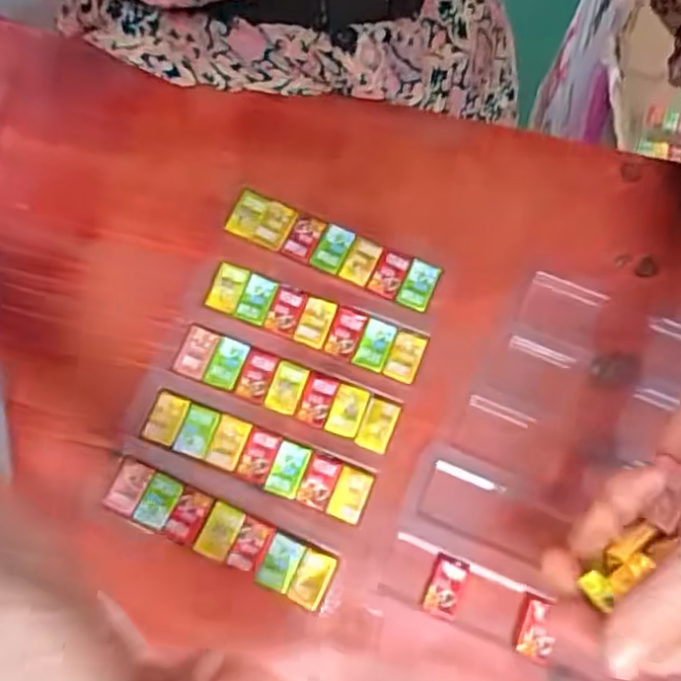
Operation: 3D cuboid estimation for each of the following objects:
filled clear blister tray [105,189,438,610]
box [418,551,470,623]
[{"bbox_3d":[-0.031,0.024,0.343,0.126,0.010,0.186,20,78,6],"label":"filled clear blister tray"},{"bbox_3d":[0.051,0.120,0.319,0.017,0.007,0.028,22,78,6],"label":"box"}]

